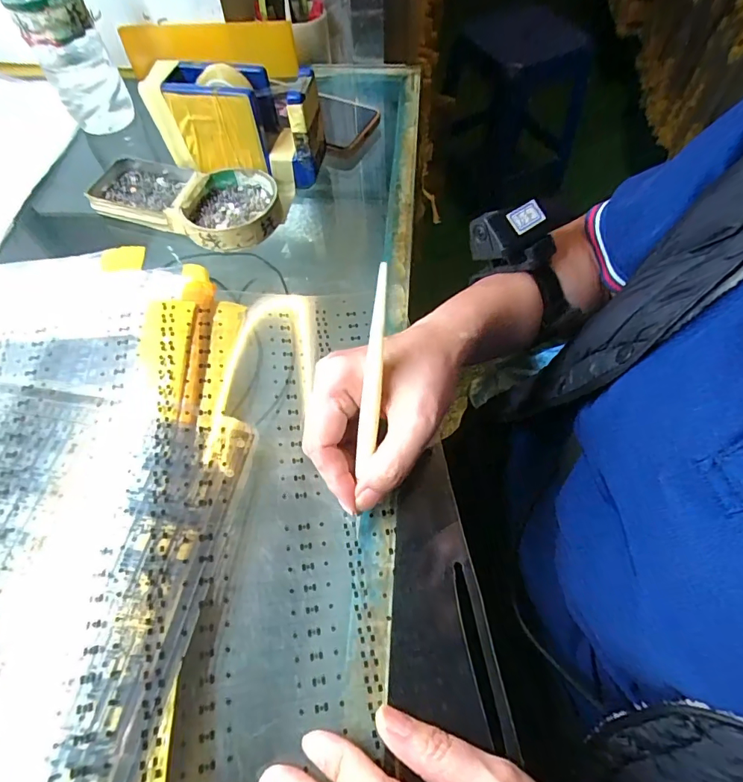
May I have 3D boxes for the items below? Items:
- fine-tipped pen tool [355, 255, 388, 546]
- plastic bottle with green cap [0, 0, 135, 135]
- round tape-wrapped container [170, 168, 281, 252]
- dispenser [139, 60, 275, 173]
[{"bbox_3d":[-0.001,0.009,0.236,0.009,0.010,0.147,7,105,6],"label":"fine-tipped pen tool"},{"bbox_3d":[-0.287,-0.325,0.422,0.062,0.107,0.056,-30,65,-13],"label":"plastic bottle with green cap"},{"bbox_3d":[-0.121,-0.157,0.381,0.083,0.019,0.081,-1,62,1],"label":"round tape-wrapped container"},{"bbox_3d":[-0.136,-0.235,0.390,0.100,0.081,0.048,9,63,6],"label":"dispenser"}]

